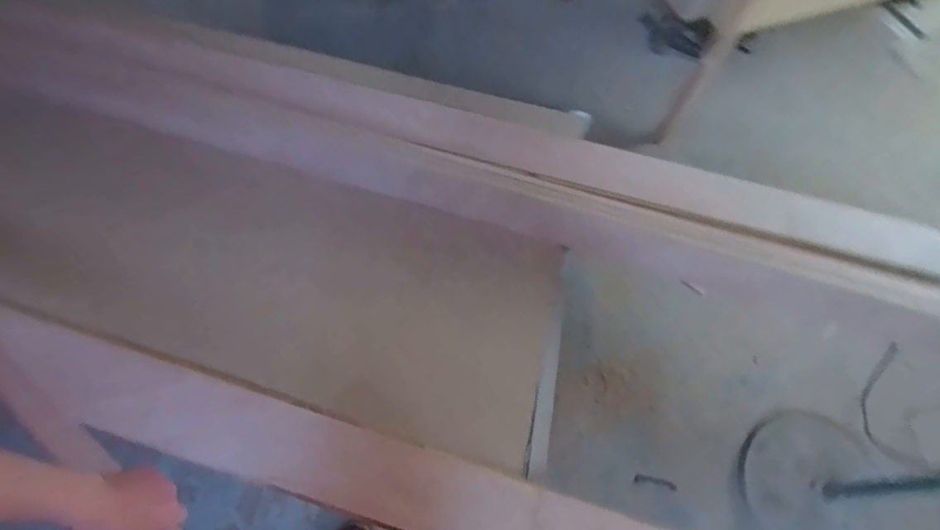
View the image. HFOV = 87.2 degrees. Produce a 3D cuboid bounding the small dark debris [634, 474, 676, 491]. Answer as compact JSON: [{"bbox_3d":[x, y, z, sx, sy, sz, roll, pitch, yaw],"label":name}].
[{"bbox_3d":[0.512,0.600,1.364,0.115,0.016,0.026,12,63,3],"label":"small dark debris"}]

